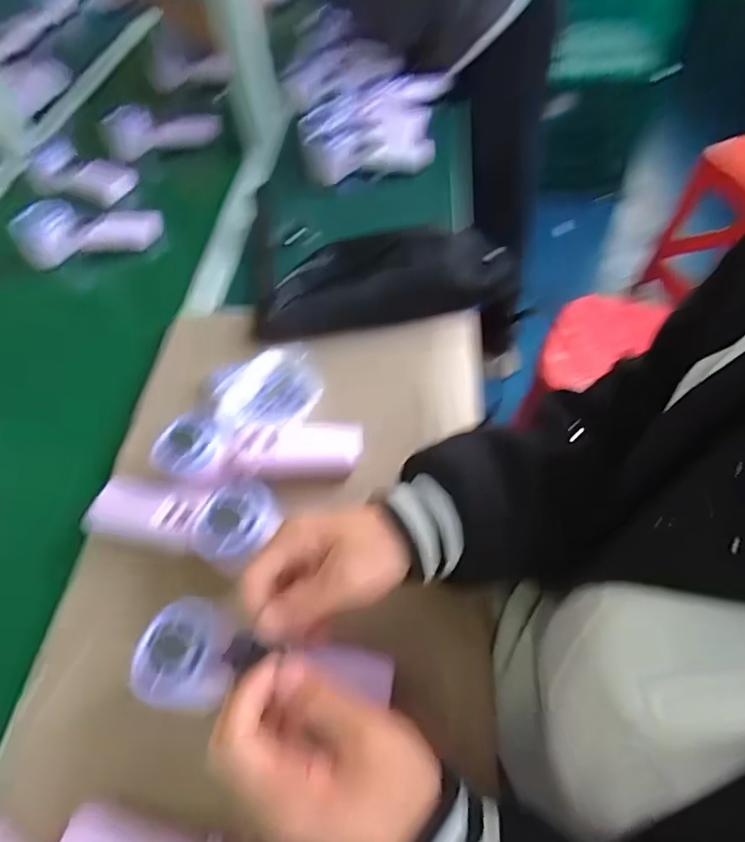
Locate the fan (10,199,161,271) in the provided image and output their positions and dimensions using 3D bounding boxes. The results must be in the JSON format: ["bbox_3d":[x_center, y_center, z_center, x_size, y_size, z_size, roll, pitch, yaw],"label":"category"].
[{"bbox_3d":[-0.374,-0.252,0.716,0.179,0.068,0.053,-15,54,-22],"label":"fan"}]

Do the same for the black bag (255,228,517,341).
[{"bbox_3d":[0.014,-0.158,0.613,0.298,0.074,0.101,-10,54,-3],"label":"black bag"}]

